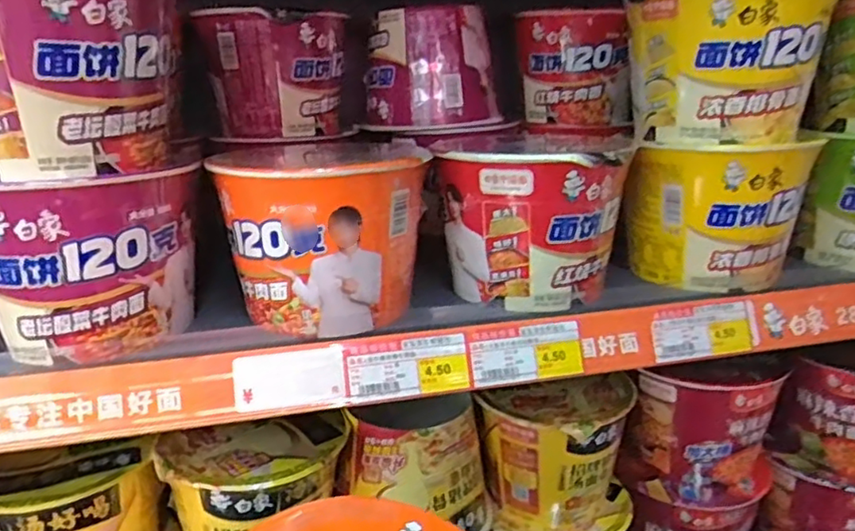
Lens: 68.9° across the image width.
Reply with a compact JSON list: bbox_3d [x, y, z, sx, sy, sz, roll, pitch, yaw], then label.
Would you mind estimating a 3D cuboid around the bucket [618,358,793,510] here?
[{"bbox_3d":[0.246,0.132,0.553,0.119,0.129,0.119,9,20,27],"label":"bucket"}]

